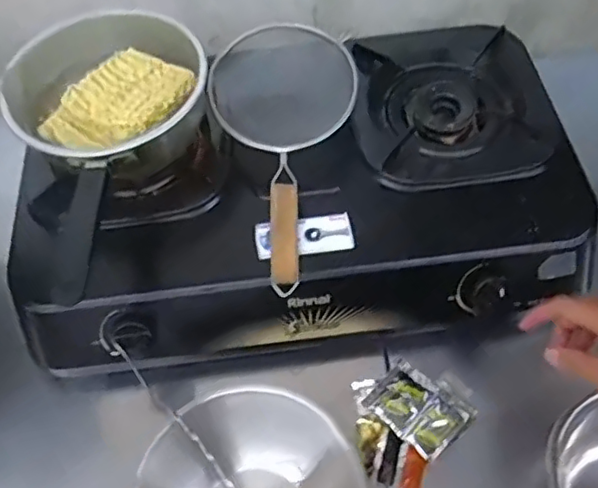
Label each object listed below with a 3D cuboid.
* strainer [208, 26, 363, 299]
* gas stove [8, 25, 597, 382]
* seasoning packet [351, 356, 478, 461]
[{"bbox_3d":[-0.004,-0.097,0.622,0.145,0.081,0.295,-5,57,0],"label":"strainer"},{"bbox_3d":[-0.004,-0.048,0.668,0.584,0.128,0.328,-9,57,-3],"label":"gas stove"},{"bbox_3d":[0.114,0.156,0.597,0.103,0.021,0.076,35,65,22],"label":"seasoning packet"}]

